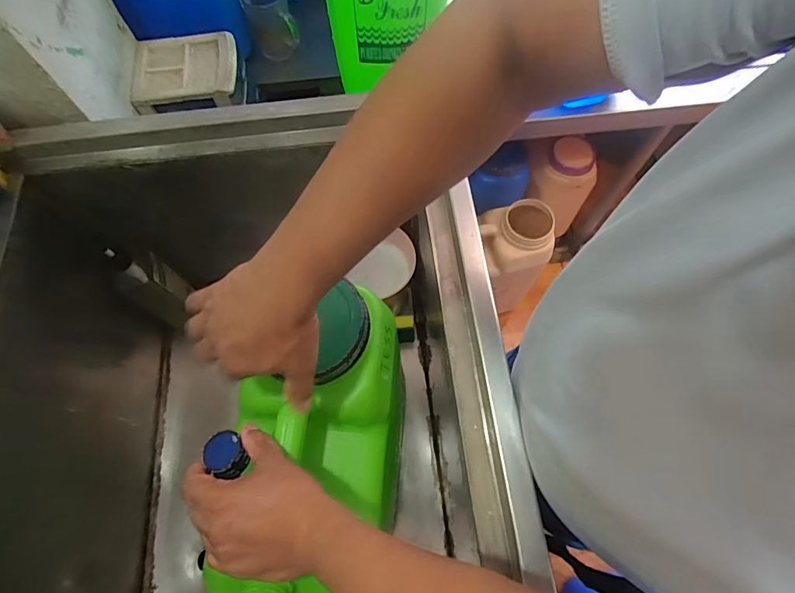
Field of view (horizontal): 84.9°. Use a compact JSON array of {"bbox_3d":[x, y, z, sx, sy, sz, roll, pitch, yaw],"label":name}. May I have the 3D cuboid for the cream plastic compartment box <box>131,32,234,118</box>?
[{"bbox_3d":[-0.363,-0.394,0.749,0.166,0.028,0.152,-6,68,-2],"label":"cream plastic compartment box"}]

